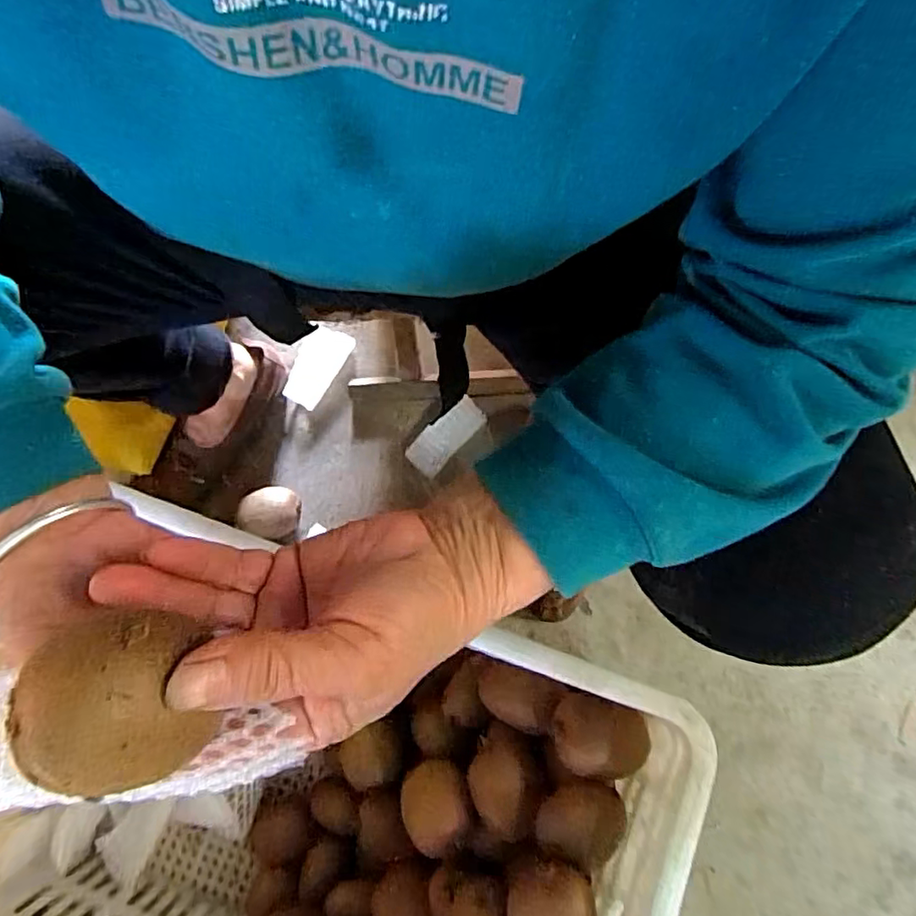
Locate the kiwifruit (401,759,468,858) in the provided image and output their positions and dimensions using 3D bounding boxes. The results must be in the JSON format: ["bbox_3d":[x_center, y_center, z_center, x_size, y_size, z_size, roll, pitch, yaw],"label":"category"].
[{"bbox_3d":[-0.018,0.269,0.448,0.053,0.055,0.064,-4,77,-2],"label":"kiwifruit"}]

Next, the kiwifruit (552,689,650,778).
[{"bbox_3d":[0.103,0.199,0.415,0.069,0.040,0.052,10,77,2],"label":"kiwifruit"}]

